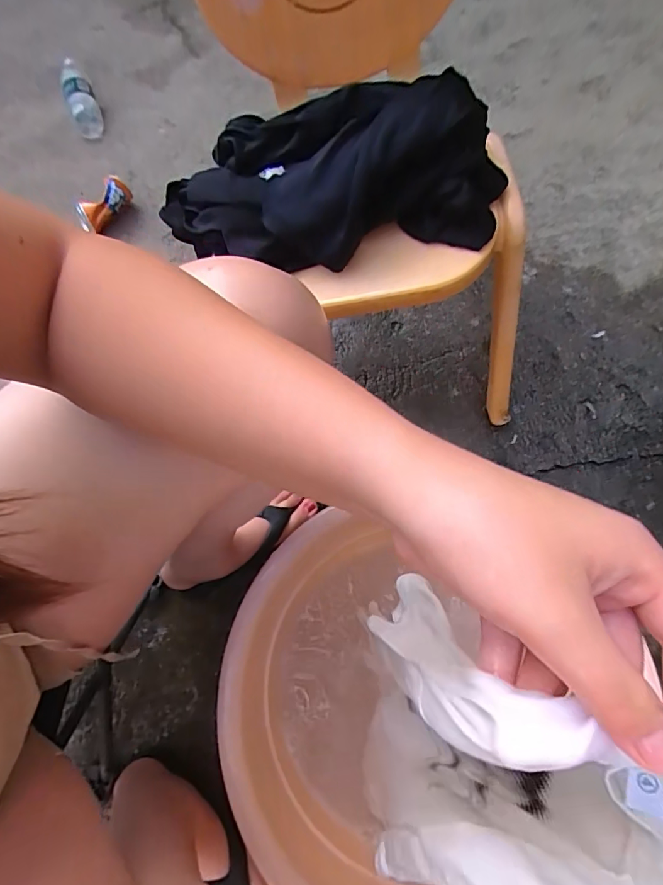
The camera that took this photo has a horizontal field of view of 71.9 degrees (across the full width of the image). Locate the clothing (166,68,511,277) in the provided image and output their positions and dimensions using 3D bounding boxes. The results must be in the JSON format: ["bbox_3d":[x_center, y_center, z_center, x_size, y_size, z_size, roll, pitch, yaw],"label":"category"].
[{"bbox_3d":[-0.011,-0.265,0.476,0.352,0.111,0.150,0,65,15],"label":"clothing"}]

